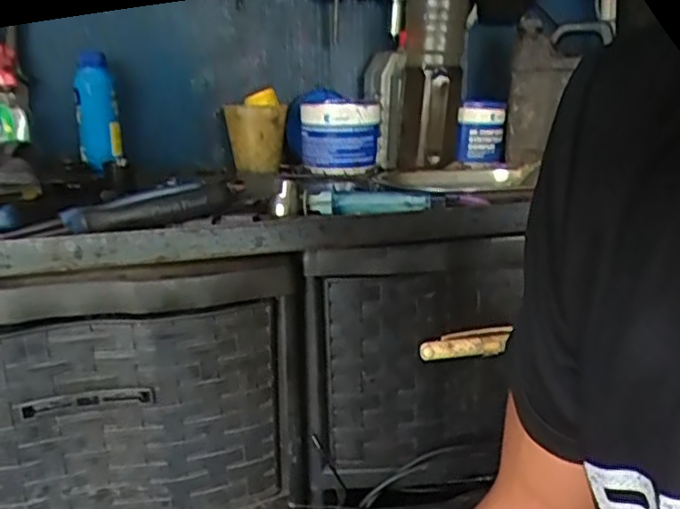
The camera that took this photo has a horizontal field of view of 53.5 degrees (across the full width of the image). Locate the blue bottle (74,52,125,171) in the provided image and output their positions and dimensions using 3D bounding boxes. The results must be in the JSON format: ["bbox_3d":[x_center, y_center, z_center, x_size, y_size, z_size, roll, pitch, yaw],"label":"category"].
[{"bbox_3d":[-0.301,-0.181,0.838,0.051,0.161,0.058,-5,45,-18],"label":"blue bottle"}]

